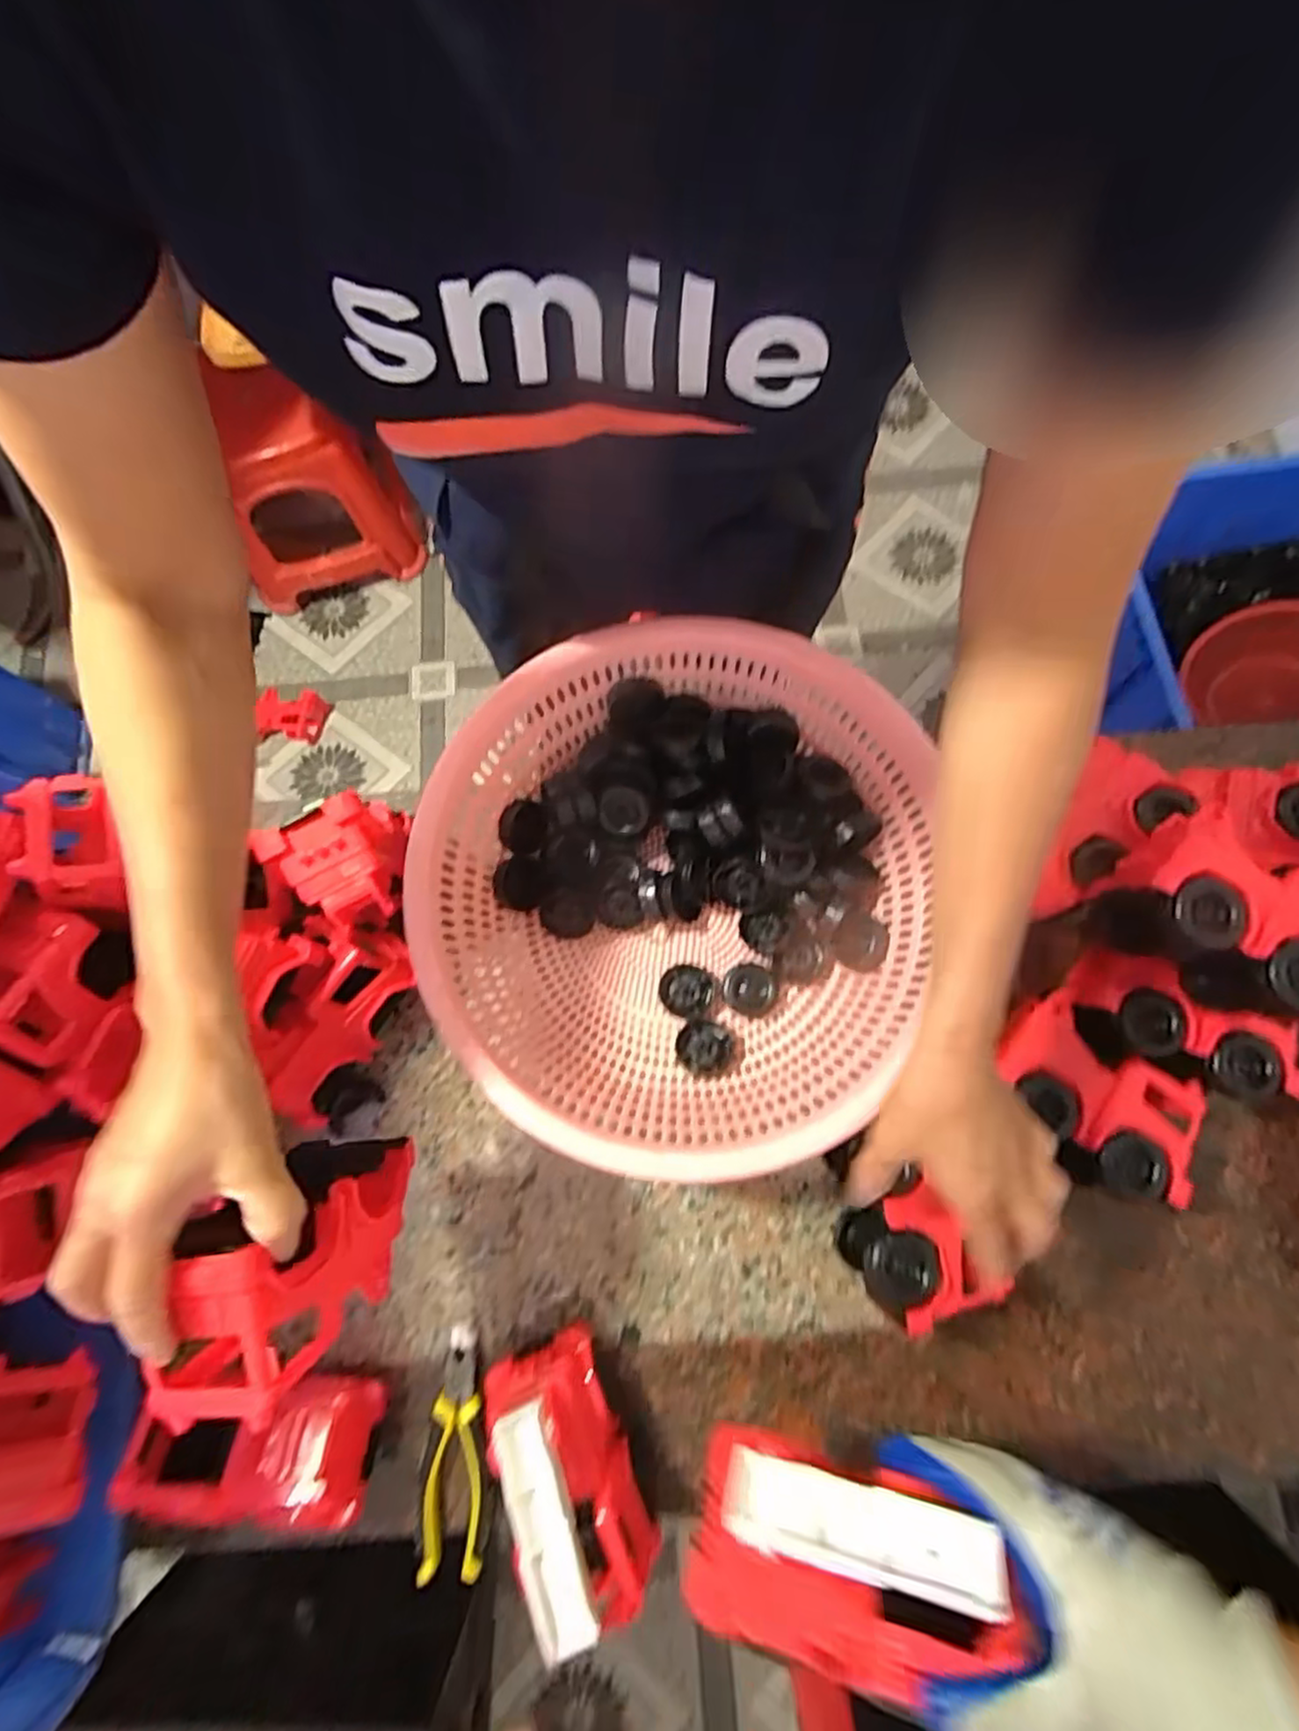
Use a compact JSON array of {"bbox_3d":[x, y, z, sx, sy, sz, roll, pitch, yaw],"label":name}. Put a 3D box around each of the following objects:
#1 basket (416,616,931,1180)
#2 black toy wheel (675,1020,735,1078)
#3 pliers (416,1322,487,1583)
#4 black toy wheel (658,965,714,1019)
[{"bbox_3d":[0.020,0.022,0.550,0.357,0.151,0.369,0,76,2],"label":"basket"},{"bbox_3d":[0.046,0.151,0.575,0.048,0.014,0.043,4,76,3],"label":"black toy wheel"},{"bbox_3d":[-0.145,0.434,0.521,0.049,0.017,0.157,-2,76,2],"label":"pliers"},{"bbox_3d":[0.031,0.106,0.591,0.045,0.012,0.043,0,76,2],"label":"black toy wheel"}]

